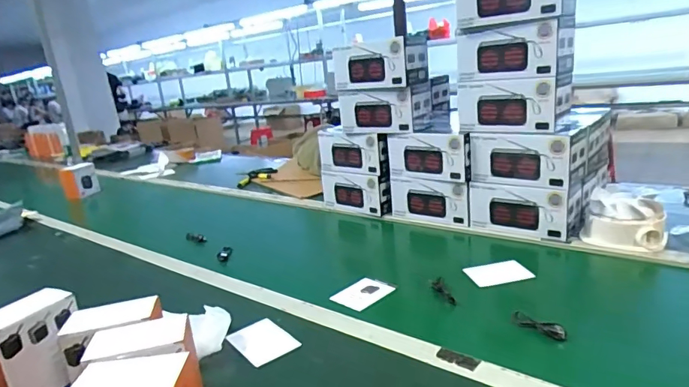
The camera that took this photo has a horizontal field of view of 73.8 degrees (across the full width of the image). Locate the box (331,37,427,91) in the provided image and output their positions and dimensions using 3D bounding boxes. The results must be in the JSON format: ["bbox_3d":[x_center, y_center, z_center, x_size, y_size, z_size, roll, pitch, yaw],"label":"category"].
[{"bbox_3d":[0.082,-0.293,1.044,0.191,0.096,0.118,8,21,42],"label":"box"}]

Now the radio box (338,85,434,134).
[{"bbox_3d":[0.095,-0.196,1.075,0.188,0.094,0.112,8,21,42],"label":"radio box"}]

